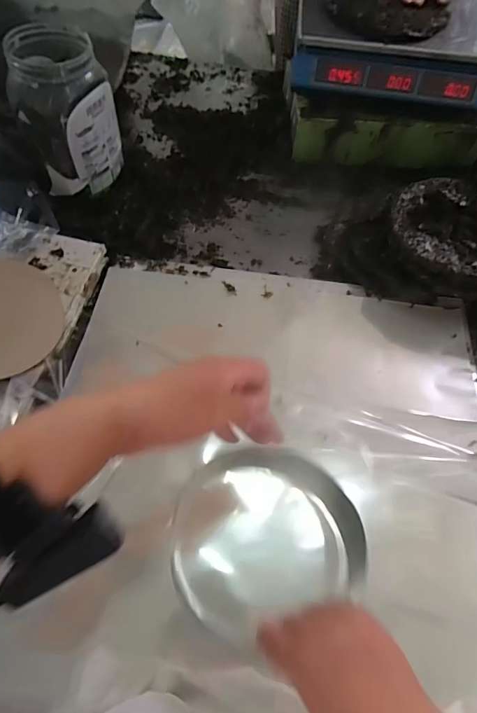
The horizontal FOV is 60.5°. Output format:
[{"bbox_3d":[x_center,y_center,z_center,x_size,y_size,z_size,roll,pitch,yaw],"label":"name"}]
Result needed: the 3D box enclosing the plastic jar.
[{"bbox_3d":[-0.251,-0.341,0.604,0.144,0.197,0.123,-25,65,-17],"label":"plastic jar"}]

